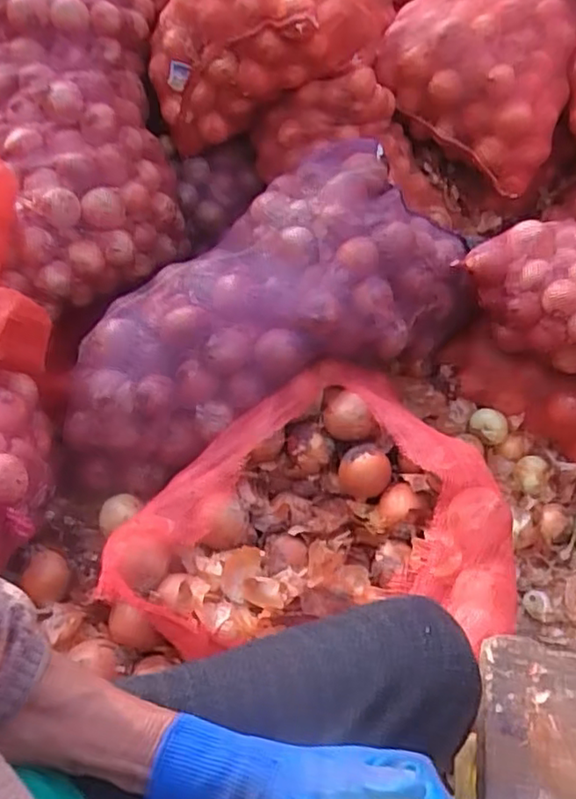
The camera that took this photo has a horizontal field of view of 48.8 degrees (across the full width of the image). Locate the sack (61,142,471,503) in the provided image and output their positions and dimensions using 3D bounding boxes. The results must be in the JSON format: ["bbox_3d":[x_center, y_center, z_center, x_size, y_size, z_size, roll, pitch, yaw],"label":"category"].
[{"bbox_3d":[-0.055,-0.127,1.115,0.790,0.249,0.389,-35,52,-12],"label":"sack"}]

